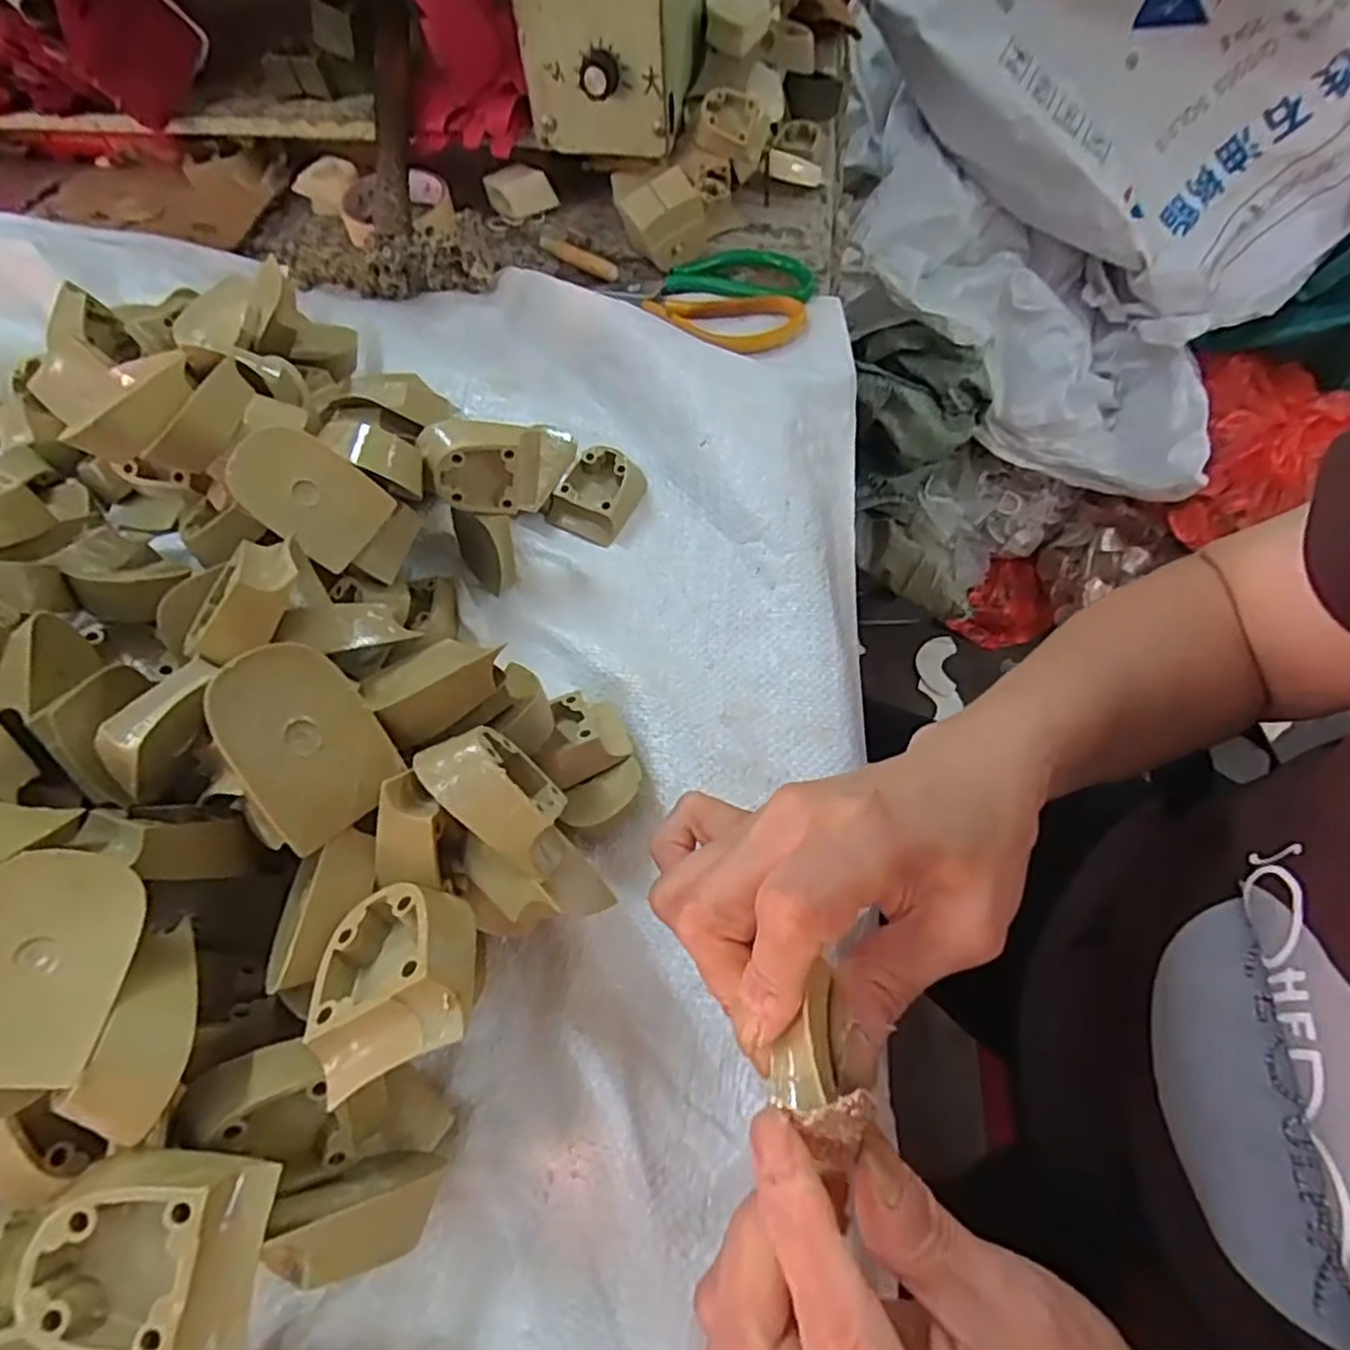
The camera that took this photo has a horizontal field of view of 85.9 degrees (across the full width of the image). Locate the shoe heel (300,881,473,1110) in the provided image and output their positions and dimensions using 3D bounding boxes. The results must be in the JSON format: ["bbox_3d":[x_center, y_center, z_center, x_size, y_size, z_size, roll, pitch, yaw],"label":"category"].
[{"bbox_3d":[-0.075,0.083,0.197,0.040,0.022,0.049,-33,34,-3],"label":"shoe heel"}]

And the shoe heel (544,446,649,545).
[{"bbox_3d":[-0.042,-0.101,0.399,0.042,0.023,0.048,20,61,14],"label":"shoe heel"}]

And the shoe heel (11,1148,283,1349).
[{"bbox_3d":[-0.129,0.142,0.178,0.050,0.021,0.040,1,59,2],"label":"shoe heel"}]

